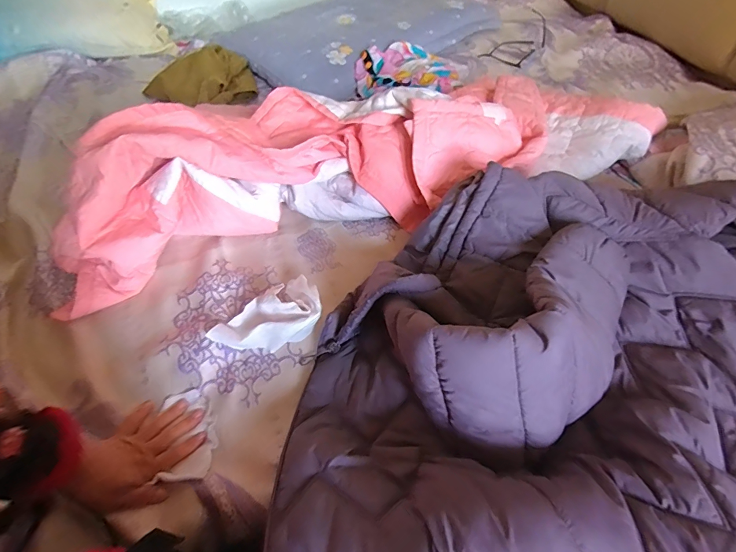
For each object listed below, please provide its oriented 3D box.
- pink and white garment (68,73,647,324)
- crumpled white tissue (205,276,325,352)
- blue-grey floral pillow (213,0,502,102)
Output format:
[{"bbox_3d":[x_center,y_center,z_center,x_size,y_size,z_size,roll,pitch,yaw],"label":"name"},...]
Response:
[{"bbox_3d":[0.010,-0.214,0.685,1.051,0.180,0.251,-17,54,-12],"label":"pink and white garment"},{"bbox_3d":[-0.139,0.060,0.550,0.149,0.062,0.106,-36,60,-24],"label":"crumpled white tissue"},{"bbox_3d":[-0.013,-0.697,1.101,0.698,0.072,0.440,-37,61,-24],"label":"blue-grey floral pillow"}]

